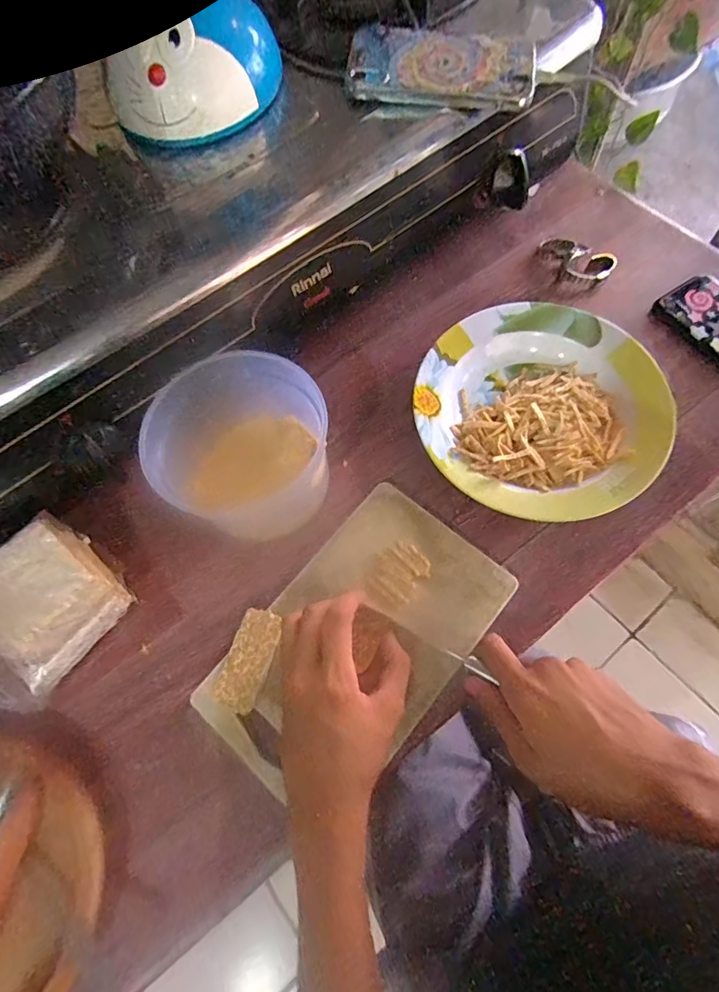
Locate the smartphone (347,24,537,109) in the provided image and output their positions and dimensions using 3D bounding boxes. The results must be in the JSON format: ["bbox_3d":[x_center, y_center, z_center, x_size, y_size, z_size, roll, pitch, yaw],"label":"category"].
[{"bbox_3d":[0.068,-0.354,0.397,0.146,0.015,0.078,9,70,8],"label":"smartphone"}]

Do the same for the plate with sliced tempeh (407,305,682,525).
[{"bbox_3d":[0.168,-0.083,0.444,0.219,0.023,0.213,-2,69,4],"label":"plate with sliced tempeh"}]

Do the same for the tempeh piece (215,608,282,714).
[{"bbox_3d":[-0.089,0.130,0.388,0.034,0.007,0.075,15,71,10],"label":"tempeh piece"}]

